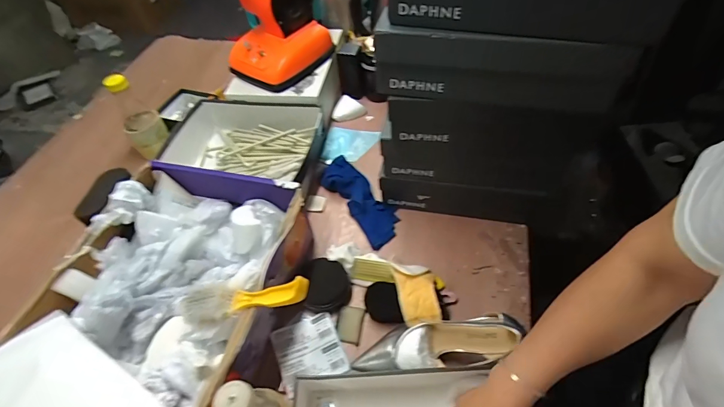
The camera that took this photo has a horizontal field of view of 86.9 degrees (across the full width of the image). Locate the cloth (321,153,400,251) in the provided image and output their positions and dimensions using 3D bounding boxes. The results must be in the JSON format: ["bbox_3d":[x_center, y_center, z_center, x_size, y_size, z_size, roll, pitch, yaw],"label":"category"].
[{"bbox_3d":[-0.011,-0.020,0.793,0.086,0.038,0.245,-31,55,-18],"label":"cloth"}]

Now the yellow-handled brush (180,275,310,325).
[{"bbox_3d":[-0.171,0.130,0.520,0.239,0.027,0.046,-13,48,25],"label":"yellow-handled brush"}]

